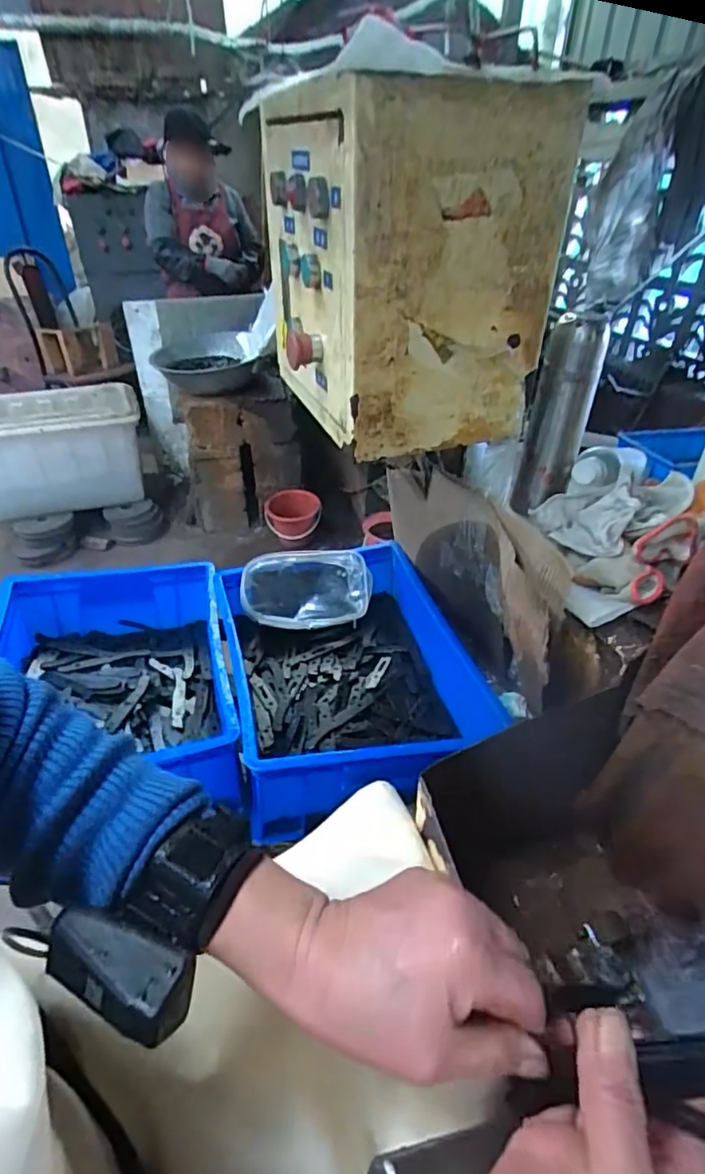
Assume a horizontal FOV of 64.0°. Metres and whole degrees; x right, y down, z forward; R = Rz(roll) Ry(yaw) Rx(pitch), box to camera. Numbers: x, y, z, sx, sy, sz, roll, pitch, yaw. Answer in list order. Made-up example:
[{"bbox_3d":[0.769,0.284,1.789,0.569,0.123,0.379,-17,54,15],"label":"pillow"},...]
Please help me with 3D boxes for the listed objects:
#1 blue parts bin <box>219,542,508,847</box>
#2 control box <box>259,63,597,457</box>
[{"bbox_3d":[-0.008,0.107,0.780,0.309,0.116,0.417,-9,38,-13],"label":"blue parts bin"},{"bbox_3d":[0.041,-0.329,0.594,0.220,0.276,0.262,-12,39,-16],"label":"control box"}]

